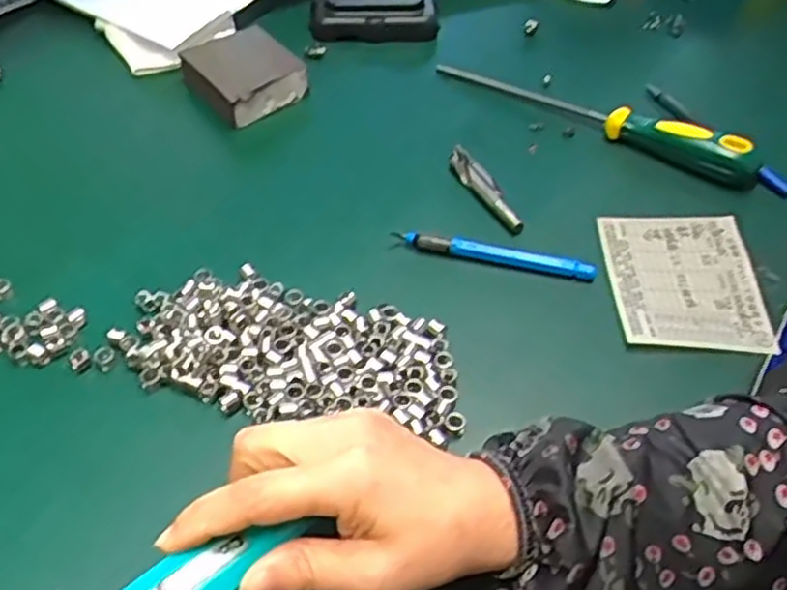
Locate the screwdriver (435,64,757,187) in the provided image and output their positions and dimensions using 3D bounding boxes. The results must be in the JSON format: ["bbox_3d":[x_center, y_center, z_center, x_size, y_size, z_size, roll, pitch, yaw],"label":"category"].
[{"bbox_3d":[0.141,-0.131,0.552,0.238,0.034,0.028,25,55,19],"label":"screwdriver"}]

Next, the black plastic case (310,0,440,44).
[{"bbox_3d":[-0.017,-0.232,0.635,0.104,0.037,0.035,2,49,0],"label":"black plastic case"}]

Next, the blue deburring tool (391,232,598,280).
[{"bbox_3d":[0.062,-0.026,0.467,0.121,0.013,0.007,11,49,8],"label":"blue deburring tool"}]

